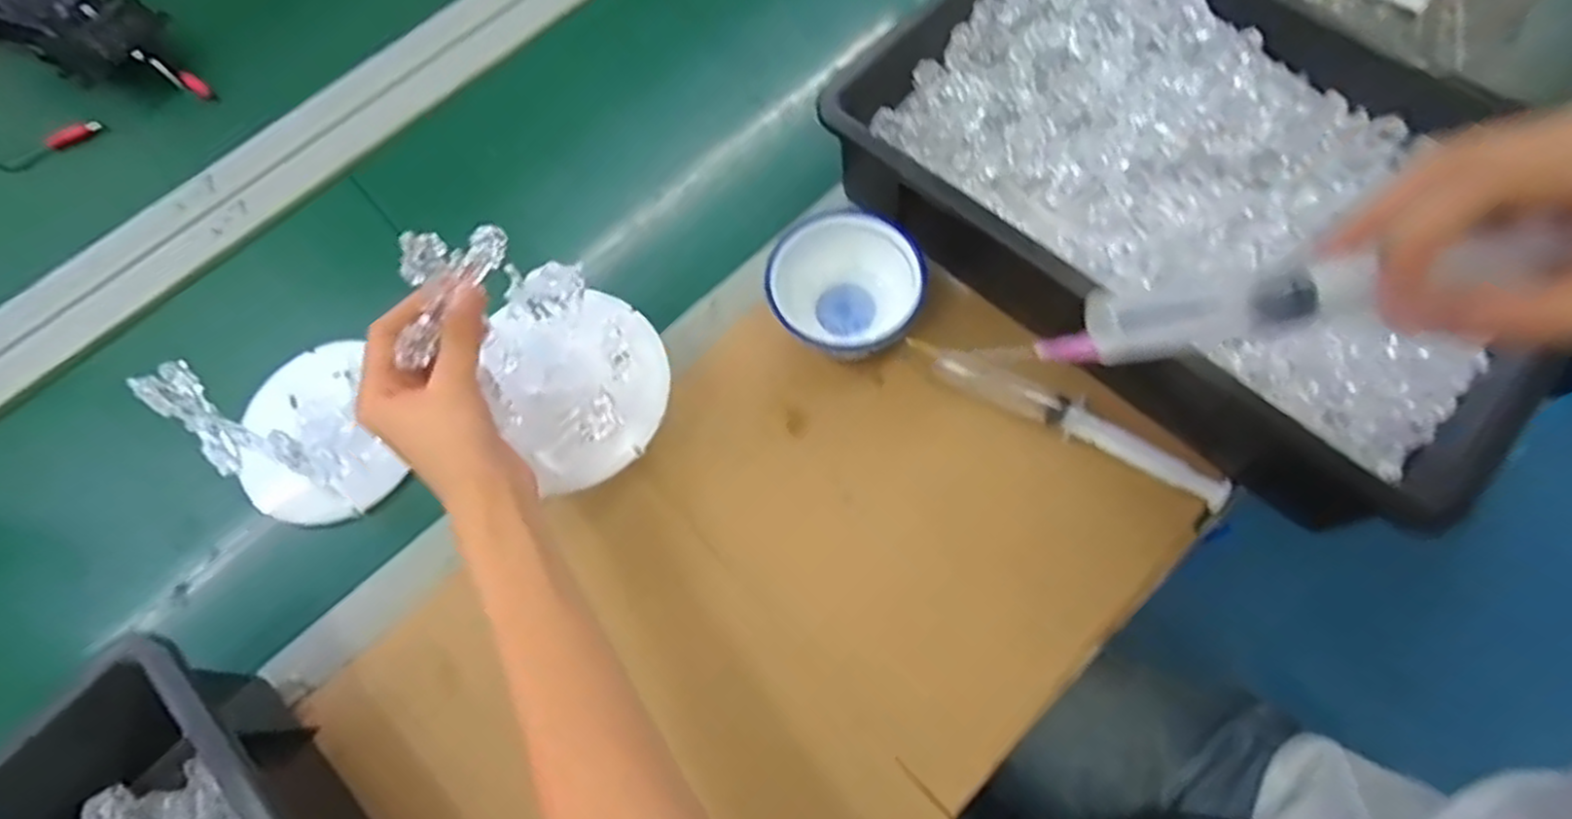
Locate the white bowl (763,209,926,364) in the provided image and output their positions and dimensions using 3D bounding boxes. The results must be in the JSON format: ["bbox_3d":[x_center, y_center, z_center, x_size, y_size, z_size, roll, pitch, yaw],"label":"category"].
[{"bbox_3d":[0.037,-0.077,0.496,0.097,0.054,0.091,-2,70,4],"label":"white bowl"}]

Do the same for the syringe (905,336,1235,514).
[{"bbox_3d":[0.177,0.005,0.479,0.207,0.020,0.023,29,75,14],"label":"syringe"}]

